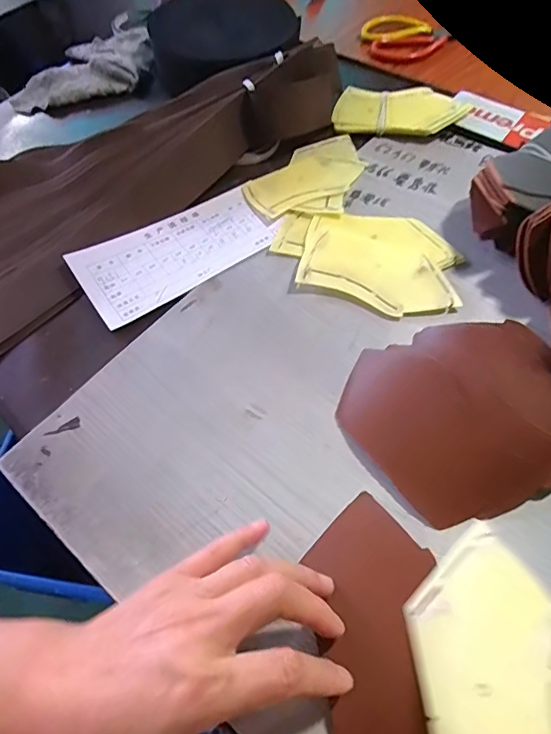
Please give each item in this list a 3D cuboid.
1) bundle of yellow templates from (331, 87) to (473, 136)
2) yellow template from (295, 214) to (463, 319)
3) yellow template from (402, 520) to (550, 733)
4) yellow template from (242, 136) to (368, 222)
[{"bbox_3d":[0.142,-0.296,0.536,0.145,0.019,0.083,5,58,5],"label":"bundle of yellow templates"},{"bbox_3d":[0.094,-0.097,0.425,0.133,0.007,0.111,11,59,5],"label":"yellow template"},{"bbox_3d":[0.111,0.157,0.230,0.080,0.004,0.141,-24,46,25],"label":"yellow template"},{"bbox_3d":[0.032,-0.204,0.495,0.143,0.005,0.088,-26,56,-14],"label":"yellow template"}]

